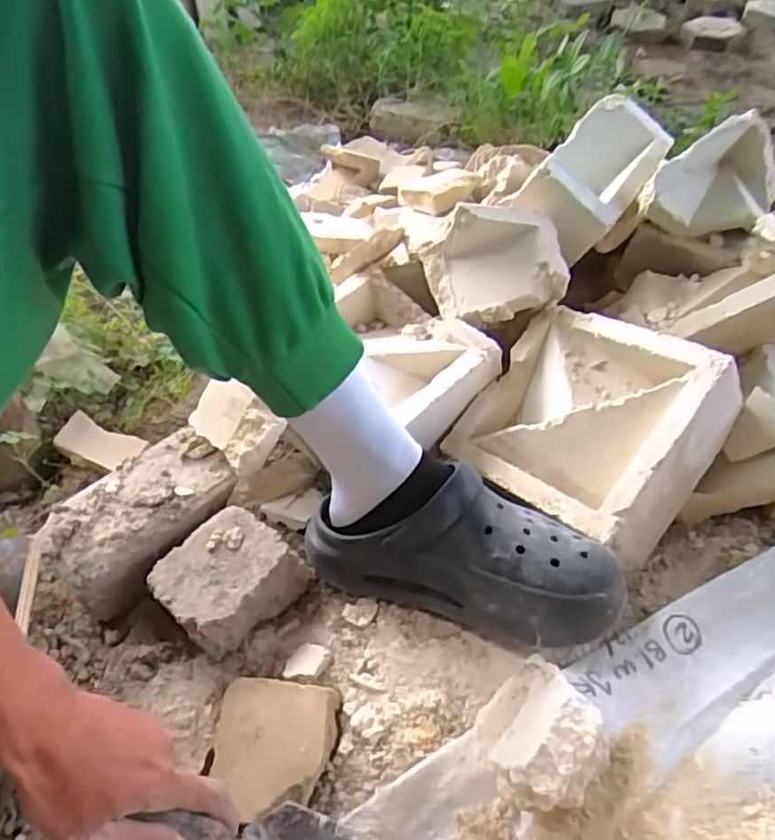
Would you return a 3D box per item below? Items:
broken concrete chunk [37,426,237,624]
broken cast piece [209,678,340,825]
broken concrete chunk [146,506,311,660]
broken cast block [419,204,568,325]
[{"bbox_3d":[-0.237,0.098,0.622,0.118,0.058,0.176,31,56,30],"label":"broken concrete chunk"},{"bbox_3d":[-0.090,0.247,0.485,0.089,0.018,0.094,4,47,9],"label":"broken cast piece"},{"bbox_3d":[-0.143,0.140,0.568,0.108,0.044,0.096,-37,54,-27],"label":"broken concrete chunk"},{"bbox_3d":[0.114,-0.165,0.674,0.131,0.085,0.099,-12,47,-6],"label":"broken cast block"}]

